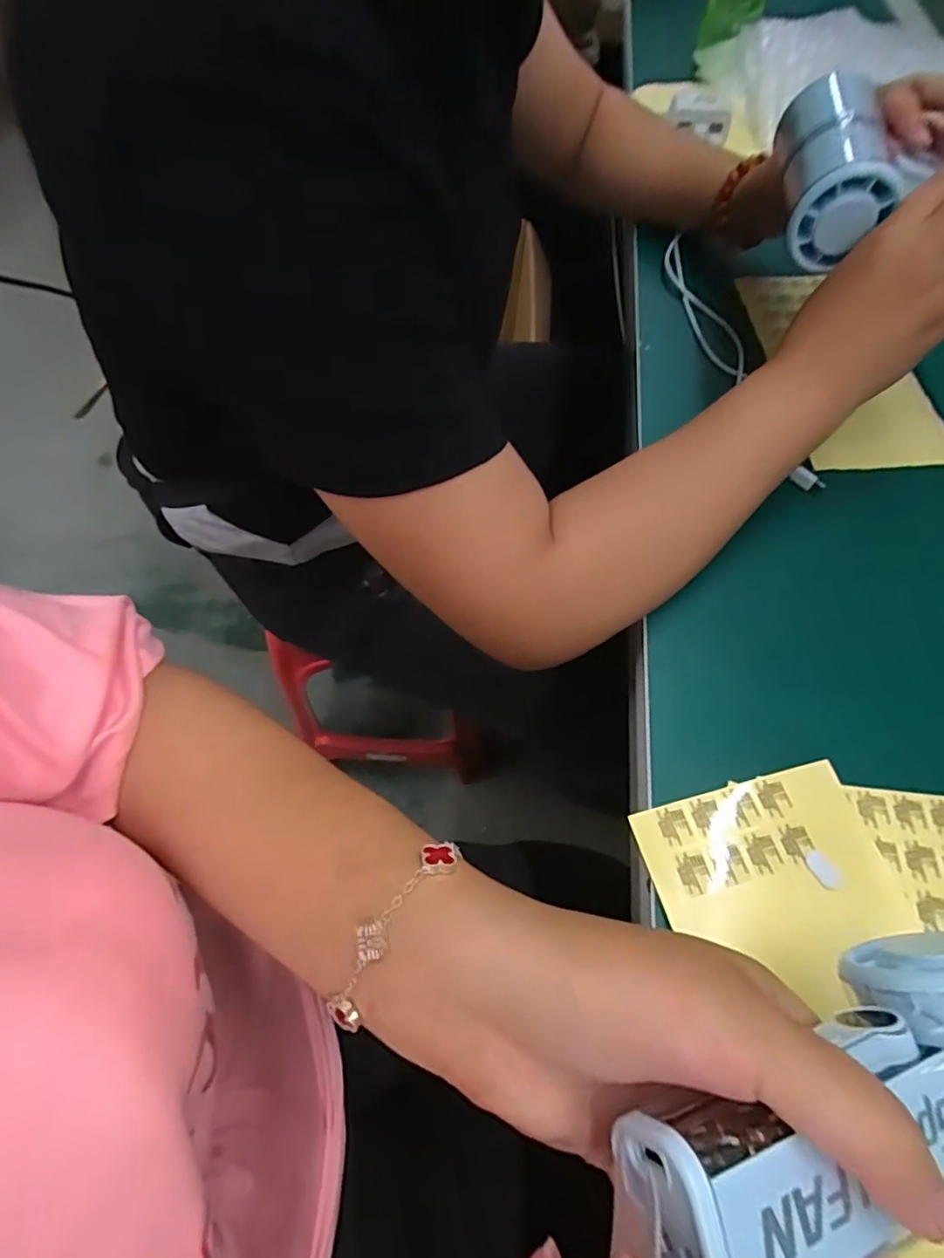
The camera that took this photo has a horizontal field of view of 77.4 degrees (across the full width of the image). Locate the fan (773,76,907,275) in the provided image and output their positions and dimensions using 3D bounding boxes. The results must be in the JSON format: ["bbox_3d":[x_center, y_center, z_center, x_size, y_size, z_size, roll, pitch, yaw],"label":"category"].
[{"bbox_3d":[0.216,-0.282,0.358,0.053,0.052,0.122,11,61,5],"label":"fan"}]

